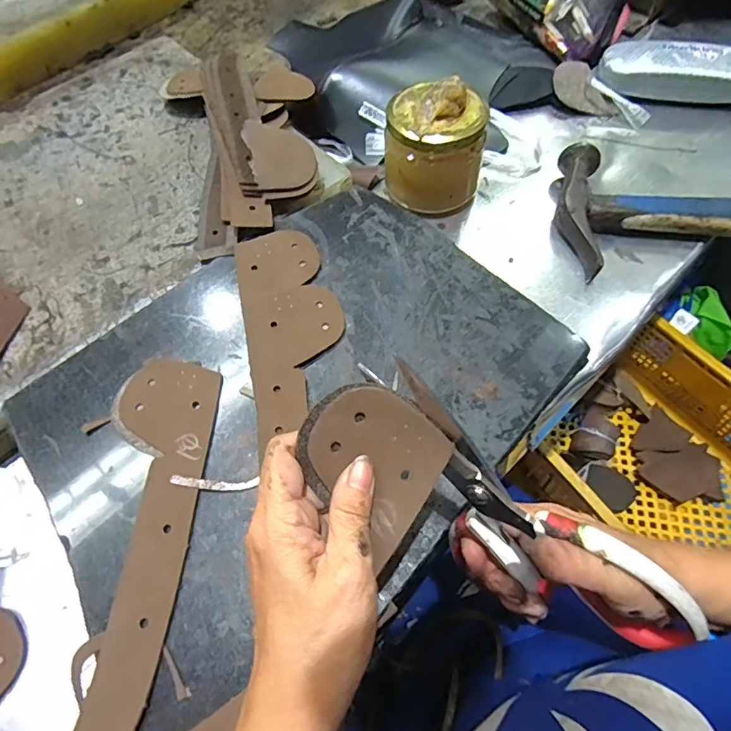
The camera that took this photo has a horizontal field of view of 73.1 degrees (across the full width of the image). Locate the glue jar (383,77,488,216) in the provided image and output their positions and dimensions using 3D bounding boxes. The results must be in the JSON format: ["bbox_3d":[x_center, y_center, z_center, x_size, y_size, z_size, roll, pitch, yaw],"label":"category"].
[{"bbox_3d":[0.060,-0.187,0.424,0.079,0.095,0.079,14,63,9],"label":"glue jar"}]

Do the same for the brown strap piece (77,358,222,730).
[{"bbox_3d":[-0.135,0.105,0.282,0.060,0.009,0.242,4,64,-1],"label":"brown strap piece"}]

